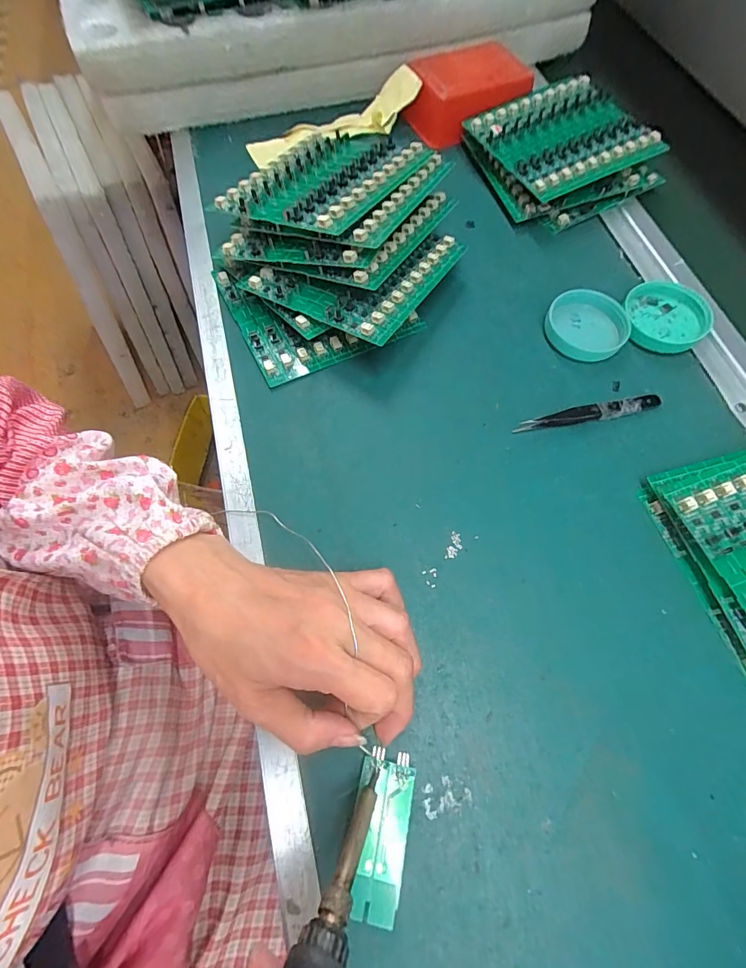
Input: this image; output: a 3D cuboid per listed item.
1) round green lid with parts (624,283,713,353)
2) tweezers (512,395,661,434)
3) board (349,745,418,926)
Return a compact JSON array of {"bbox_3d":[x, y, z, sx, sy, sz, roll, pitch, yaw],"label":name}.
[{"bbox_3d":[0.241,-0.138,0.352,0.059,0.017,0.062,0,66,0],"label":"round green lid with parts"},{"bbox_3d":[0.164,-0.053,0.321,0.113,0.013,0.012,-13,67,-6],"label":"tweezers"},{"bbox_3d":[0.005,0.174,0.215,0.026,0.006,0.068,9,57,4],"label":"board"}]

